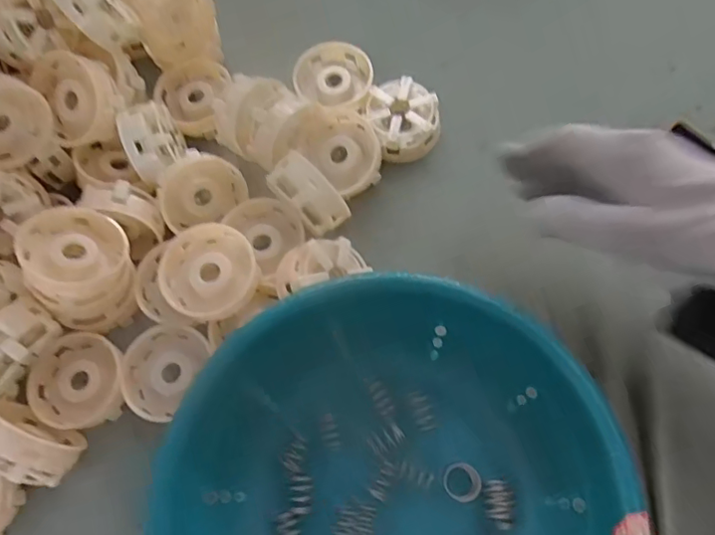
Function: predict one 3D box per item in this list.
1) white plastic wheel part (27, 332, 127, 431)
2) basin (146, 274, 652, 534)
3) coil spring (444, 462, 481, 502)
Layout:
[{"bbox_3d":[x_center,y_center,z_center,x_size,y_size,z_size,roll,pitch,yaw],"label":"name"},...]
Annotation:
[{"bbox_3d":[-0.202,0.081,0.414,0.069,0.027,0.066,-2,68,4],"label":"white plastic wheel part"},{"bbox_3d":[0.023,0.146,0.347,0.252,0.091,0.247,-2,68,4],"label":"basin"},{"bbox_3d":[0.071,0.144,0.381,0.022,0.023,0.024,-8,68,1],"label":"coil spring"}]

